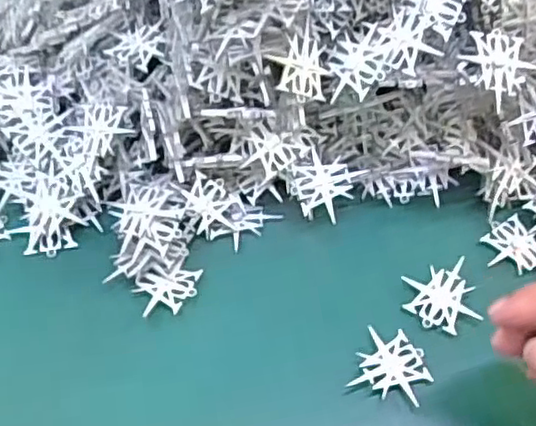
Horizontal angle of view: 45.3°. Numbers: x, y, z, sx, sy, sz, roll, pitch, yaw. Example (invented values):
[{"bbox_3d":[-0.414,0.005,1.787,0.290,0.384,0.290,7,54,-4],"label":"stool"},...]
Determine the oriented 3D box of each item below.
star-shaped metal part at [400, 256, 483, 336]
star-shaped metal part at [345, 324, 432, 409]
[{"bbox_3d":[0.087,0.043,0.324,0.033,0.004,0.033,-16,63,2],"label":"star-shaped metal part"},{"bbox_3d":[0.060,0.072,0.305,0.035,0.004,0.033,18,56,5],"label":"star-shaped metal part"}]

